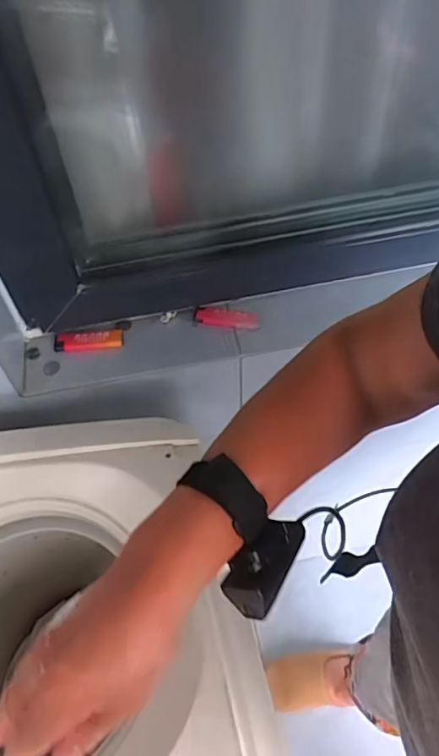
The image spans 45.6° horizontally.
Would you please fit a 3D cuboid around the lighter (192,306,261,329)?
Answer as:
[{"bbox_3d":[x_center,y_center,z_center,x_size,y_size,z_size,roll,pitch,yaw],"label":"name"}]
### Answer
[{"bbox_3d":[0.009,-0.074,0.644,0.082,0.014,0.024,2,55,3],"label":"lighter"}]

